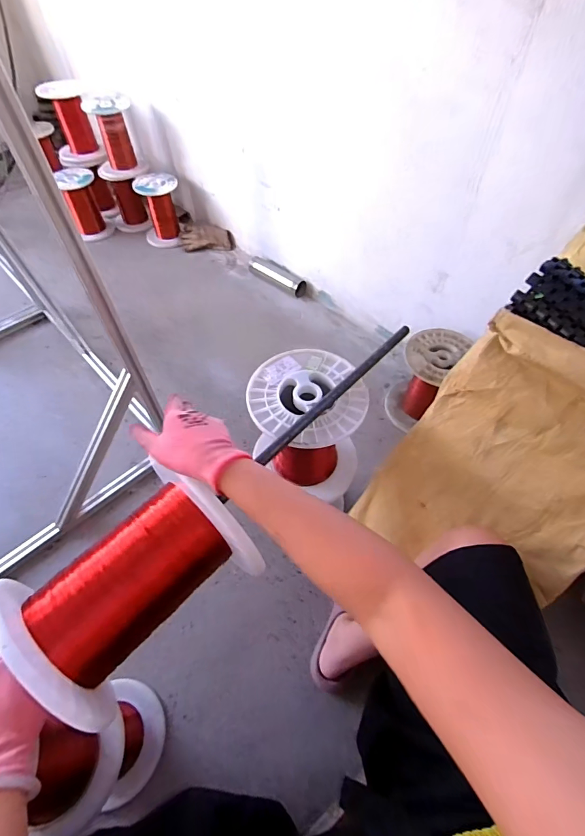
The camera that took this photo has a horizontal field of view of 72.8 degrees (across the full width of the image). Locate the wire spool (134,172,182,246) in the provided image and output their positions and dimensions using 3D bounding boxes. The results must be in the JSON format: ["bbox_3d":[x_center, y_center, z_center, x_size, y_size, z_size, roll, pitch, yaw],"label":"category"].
[{"bbox_3d":[-0.548,-0.860,1.664,0.172,0.229,0.166,-15,56,-10],"label":"wire spool"}]

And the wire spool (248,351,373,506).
[{"bbox_3d":[0.026,0.024,0.750,0.189,0.222,0.196,0,54,0],"label":"wire spool"}]

